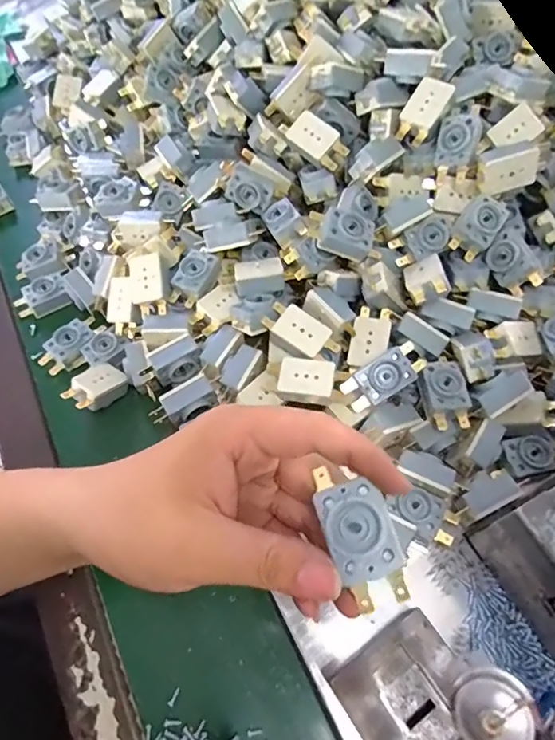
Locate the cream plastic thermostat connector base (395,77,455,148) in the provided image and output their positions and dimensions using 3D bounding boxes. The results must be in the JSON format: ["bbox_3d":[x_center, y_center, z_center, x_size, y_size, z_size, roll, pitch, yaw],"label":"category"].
[{"bbox_3d":[0.111,-0.196,0.366,0.025,0.017,0.046,33,101,2],"label":"cream plastic thermostat connector base"}]

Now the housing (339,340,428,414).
[{"bbox_3d":[0.071,0.005,0.326,0.053,0.012,0.026,-34,95,0],"label":"housing"}]

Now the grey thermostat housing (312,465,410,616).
[{"bbox_3d":[0.032,0.064,0.186,0.025,0.014,0.051,-17,61,-7],"label":"grey thermostat housing"}]

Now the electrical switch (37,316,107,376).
[{"bbox_3d":[-0.176,-0.022,0.411,0.027,0.022,0.057,39,69,21],"label":"electrical switch"}]

